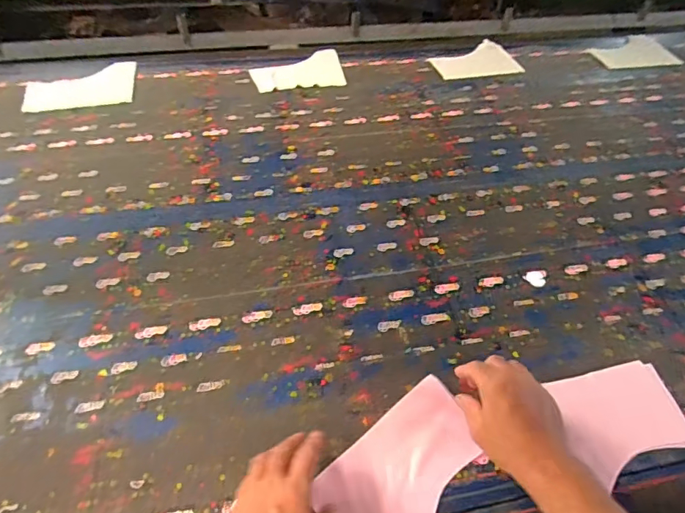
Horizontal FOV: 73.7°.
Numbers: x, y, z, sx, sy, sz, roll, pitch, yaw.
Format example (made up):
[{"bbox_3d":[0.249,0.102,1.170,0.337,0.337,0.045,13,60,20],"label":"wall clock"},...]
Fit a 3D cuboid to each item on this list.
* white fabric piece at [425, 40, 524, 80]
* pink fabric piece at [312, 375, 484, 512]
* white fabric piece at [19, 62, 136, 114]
[{"bbox_3d":[0.345,-0.532,1.222,0.232,0.006,0.178,-10,52,-11],"label":"white fabric piece"},{"bbox_3d":[0.092,0.278,0.542,0.214,0.009,0.176,-33,65,-24],"label":"pink fabric piece"},{"bbox_3d":[-0.607,-0.393,1.060,0.238,0.007,0.181,-12,48,-10],"label":"white fabric piece"}]

